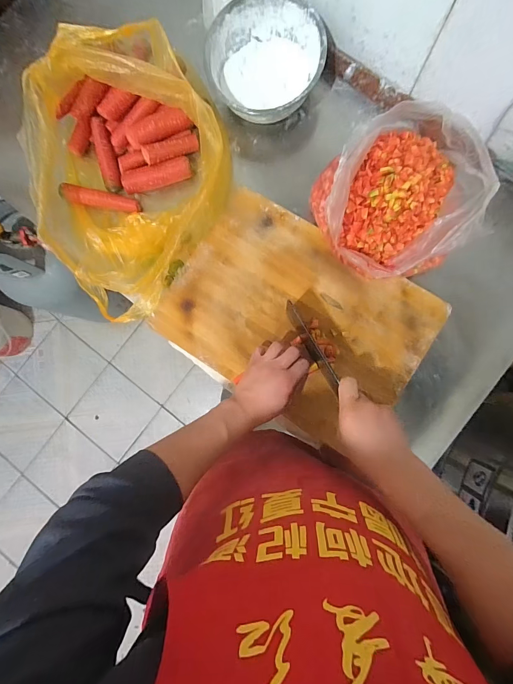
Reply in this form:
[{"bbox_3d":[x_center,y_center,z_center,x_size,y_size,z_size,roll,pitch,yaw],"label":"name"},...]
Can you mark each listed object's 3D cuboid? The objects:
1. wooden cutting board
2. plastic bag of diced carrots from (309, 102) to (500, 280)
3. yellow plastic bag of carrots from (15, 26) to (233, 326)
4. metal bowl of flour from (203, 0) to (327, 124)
[{"bbox_3d":[0.070,-0.044,0.562,0.421,0.021,0.302,33,88,5],"label":"wooden cutting board"},{"bbox_3d":[0.217,-0.225,0.508,0.228,0.136,0.225,-17,85,1],"label":"plastic bag of diced carrots"},{"bbox_3d":[-0.233,-0.295,0.553,0.325,0.162,0.429,31,88,5],"label":"yellow plastic bag of carrots"},{"bbox_3d":[0.016,-0.483,0.569,0.192,0.078,0.187,0,86,3],"label":"metal bowl of flour"}]

